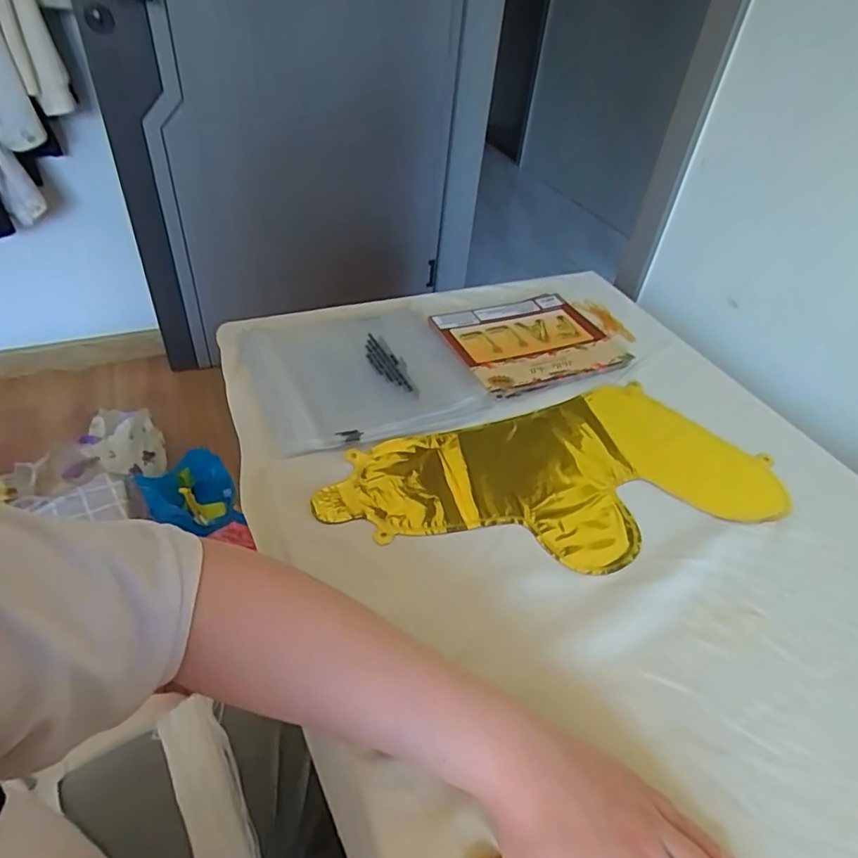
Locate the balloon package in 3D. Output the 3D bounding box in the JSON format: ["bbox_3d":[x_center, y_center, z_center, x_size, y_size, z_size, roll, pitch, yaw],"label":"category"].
[{"bbox_3d":[0.036,-0.097,0.669,0.482,0.014,0.212,-16,47,-23],"label":"balloon package"}]

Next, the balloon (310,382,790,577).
[{"bbox_3d":[0.121,0.050,0.537,0.425,0.014,0.193,-11,46,-19],"label":"balloon"}]

